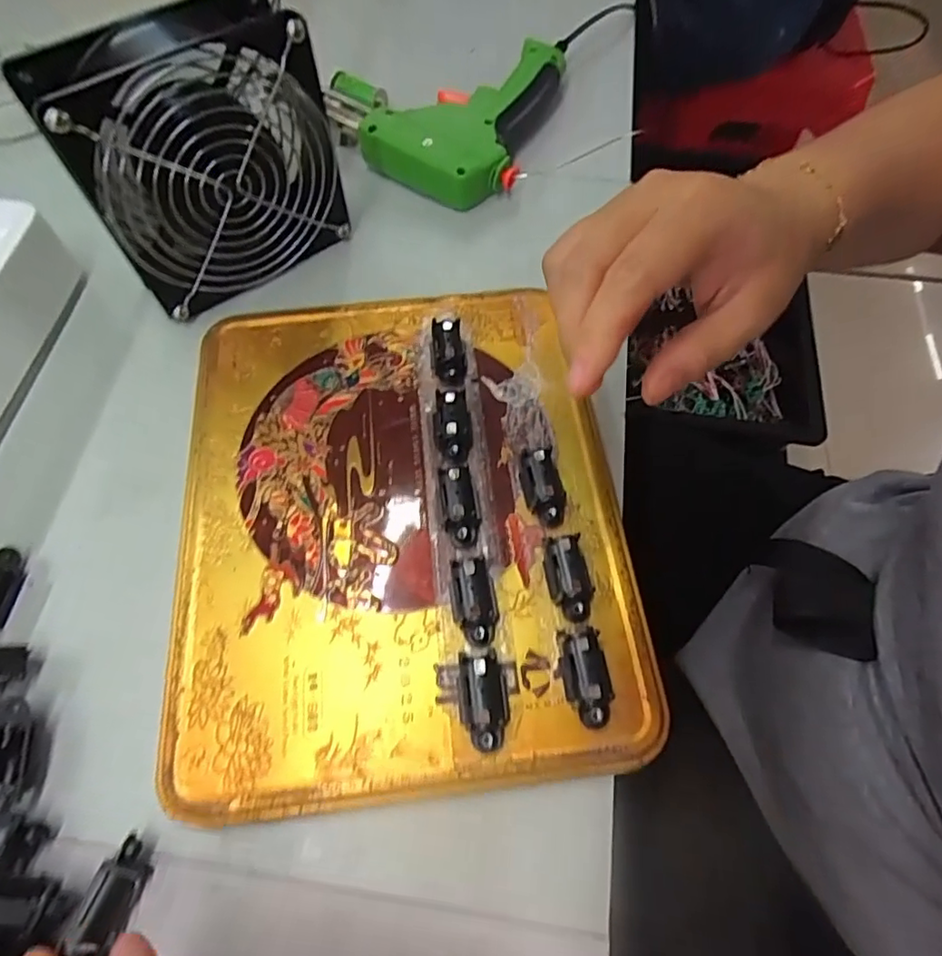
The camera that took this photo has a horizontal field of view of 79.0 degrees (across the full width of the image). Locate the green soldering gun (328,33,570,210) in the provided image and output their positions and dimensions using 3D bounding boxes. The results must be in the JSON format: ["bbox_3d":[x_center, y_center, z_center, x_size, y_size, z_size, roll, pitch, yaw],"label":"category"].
[{"bbox_3d":[-0.025,-0.251,0.382,0.144,0.031,0.138,20,65,10],"label":"green soldering gun"}]

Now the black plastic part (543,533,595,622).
[{"bbox_3d":[0.040,0.042,0.236,0.016,0.013,0.035,-6,64,-3],"label":"black plastic part"}]

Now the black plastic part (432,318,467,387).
[{"bbox_3d":[-0.011,-0.062,0.286,0.016,0.014,0.034,-2,63,-1],"label":"black plastic part"}]

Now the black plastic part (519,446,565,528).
[{"bbox_3d":[0.031,0.004,0.252,0.016,0.011,0.035,-13,77,-4],"label":"black plastic part"}]

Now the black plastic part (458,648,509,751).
[{"bbox_3d":[0.005,0.082,0.214,0.018,0.016,0.035,-5,64,-2],"label":"black plastic part"}]

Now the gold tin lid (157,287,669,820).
[{"bbox_3d":[-0.031,0.009,0.256,0.190,0.018,0.231,-6,63,-1],"label":"gold tin lid"}]

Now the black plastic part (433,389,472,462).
[{"bbox_3d":[-0.009,-0.024,0.265,0.017,0.016,0.035,-8,64,-4],"label":"black plastic part"}]

